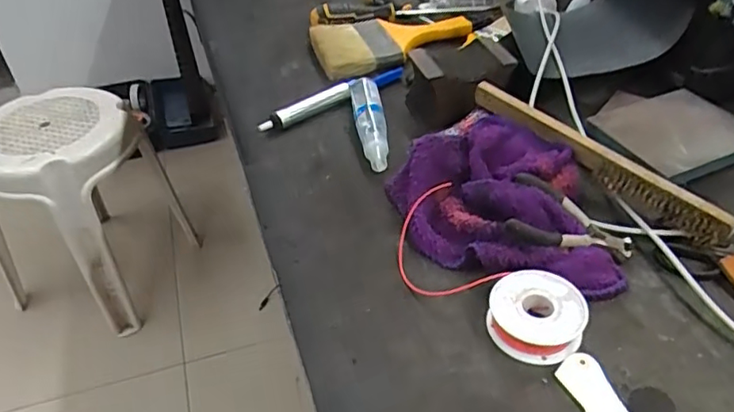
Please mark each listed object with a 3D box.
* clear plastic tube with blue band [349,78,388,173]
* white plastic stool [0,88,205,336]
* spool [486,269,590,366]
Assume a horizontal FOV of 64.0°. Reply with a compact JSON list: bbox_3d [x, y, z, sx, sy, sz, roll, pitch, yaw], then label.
[{"bbox_3d":[0.003,-0.085,0.576,0.028,0.027,0.143,-8,41,-3],"label":"clear plastic tube with blue band"},{"bbox_3d":[-0.653,0.007,1.334,0.338,0.459,0.312,15,44,19],"label":"white plastic stool"},{"bbox_3d":[0.113,0.073,0.393,0.060,0.021,0.061,-3,41,2],"label":"spool"}]

